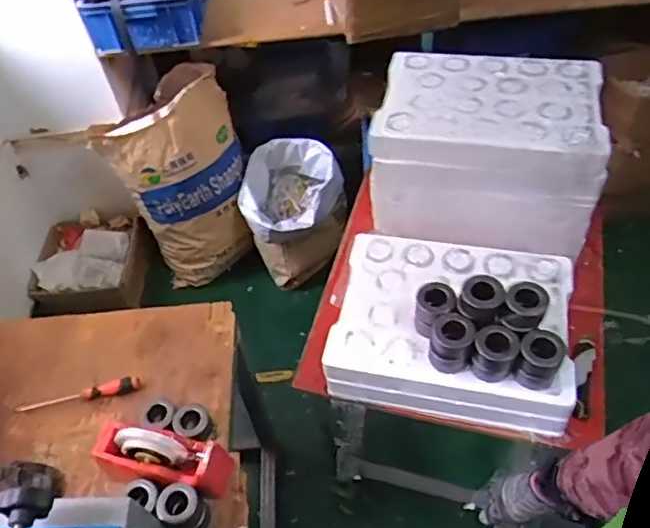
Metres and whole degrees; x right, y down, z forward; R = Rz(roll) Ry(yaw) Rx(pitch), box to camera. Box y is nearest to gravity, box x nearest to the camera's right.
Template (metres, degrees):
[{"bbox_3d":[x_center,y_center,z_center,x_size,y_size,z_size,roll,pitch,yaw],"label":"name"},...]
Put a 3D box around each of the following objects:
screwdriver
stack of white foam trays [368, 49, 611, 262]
[{"bbox_3d":[-0.455,0.241,1.053,0.228,0.026,0.032,-11,50,-4],"label":"screwdriver"},{"bbox_3d":[0.300,-0.216,1.088,0.385,0.223,0.282,8,51,13],"label":"stack of white foam trays"}]

